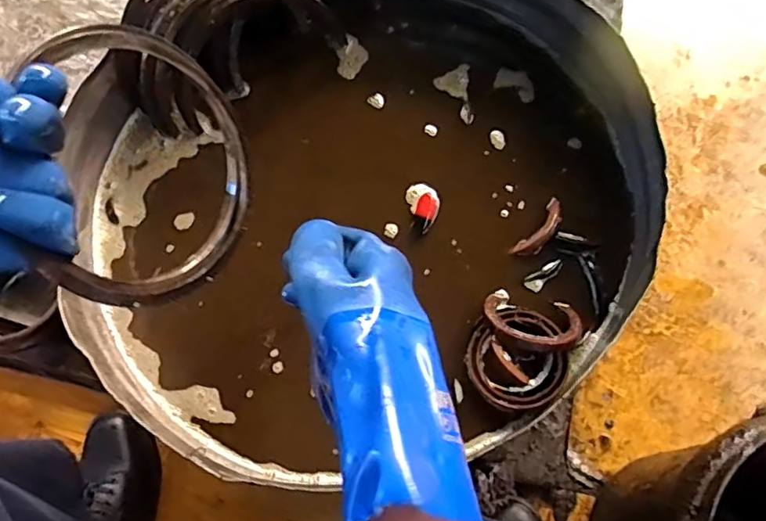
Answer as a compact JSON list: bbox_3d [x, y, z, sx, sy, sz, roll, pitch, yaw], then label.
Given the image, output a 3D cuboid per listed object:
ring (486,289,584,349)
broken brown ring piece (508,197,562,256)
[{"bbox_3d":[0.132,0.052,0.504,0.084,0.009,0.061,8,35,11],"label":"ring"},{"bbox_3d":[0.153,-0.031,0.544,0.022,0.008,0.073,37,75,15],"label":"broken brown ring piece"}]

